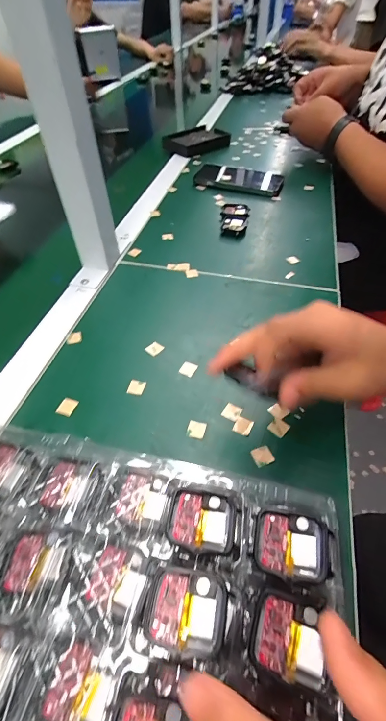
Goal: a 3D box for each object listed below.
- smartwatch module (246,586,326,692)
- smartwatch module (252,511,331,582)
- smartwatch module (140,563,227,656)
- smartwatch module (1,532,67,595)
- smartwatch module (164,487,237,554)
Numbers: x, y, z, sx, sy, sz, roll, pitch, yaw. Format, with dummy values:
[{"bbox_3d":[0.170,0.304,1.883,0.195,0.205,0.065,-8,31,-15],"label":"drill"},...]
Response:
[{"bbox_3d":[0.051,0.146,0.178,0.038,0.005,0.036,12,51,11],"label":"smartwatch module"},{"bbox_3d":[0.061,0.114,0.206,0.045,0.005,0.035,10,51,10],"label":"smartwatch module"},{"bbox_3d":[-0.004,0.136,0.184,0.043,0.005,0.036,7,50,8],"label":"smartwatch module"},{"bbox_3d":[-0.096,0.124,0.208,0.032,0.010,0.034,2,50,4],"label":"smartwatch module"},{"bbox_3d":[0.006,0.102,0.215,0.041,0.008,0.035,6,50,7],"label":"smartwatch module"}]

